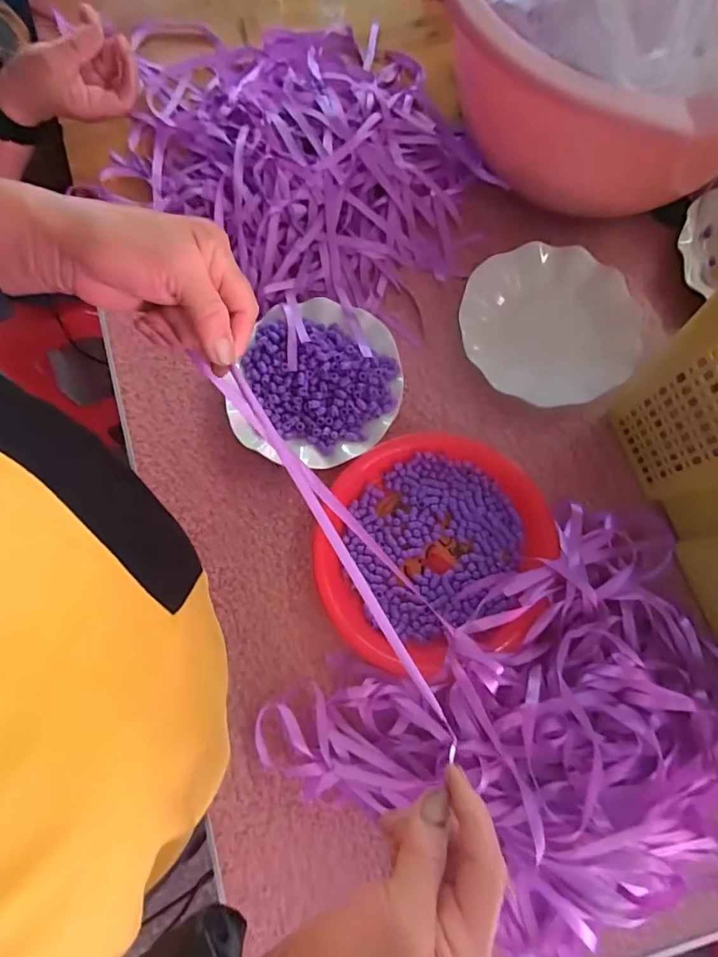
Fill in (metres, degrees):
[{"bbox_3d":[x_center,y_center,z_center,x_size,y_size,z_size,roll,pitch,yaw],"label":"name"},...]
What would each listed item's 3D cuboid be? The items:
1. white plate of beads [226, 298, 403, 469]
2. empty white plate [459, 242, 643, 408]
[{"bbox_3d":[-0.041,-0.098,0.516,0.162,0.036,0.175,0,78,2],"label":"white plate of beads"},{"bbox_3d":[0.204,-0.168,0.530,0.181,0.021,0.178,0,78,2],"label":"empty white plate"}]

